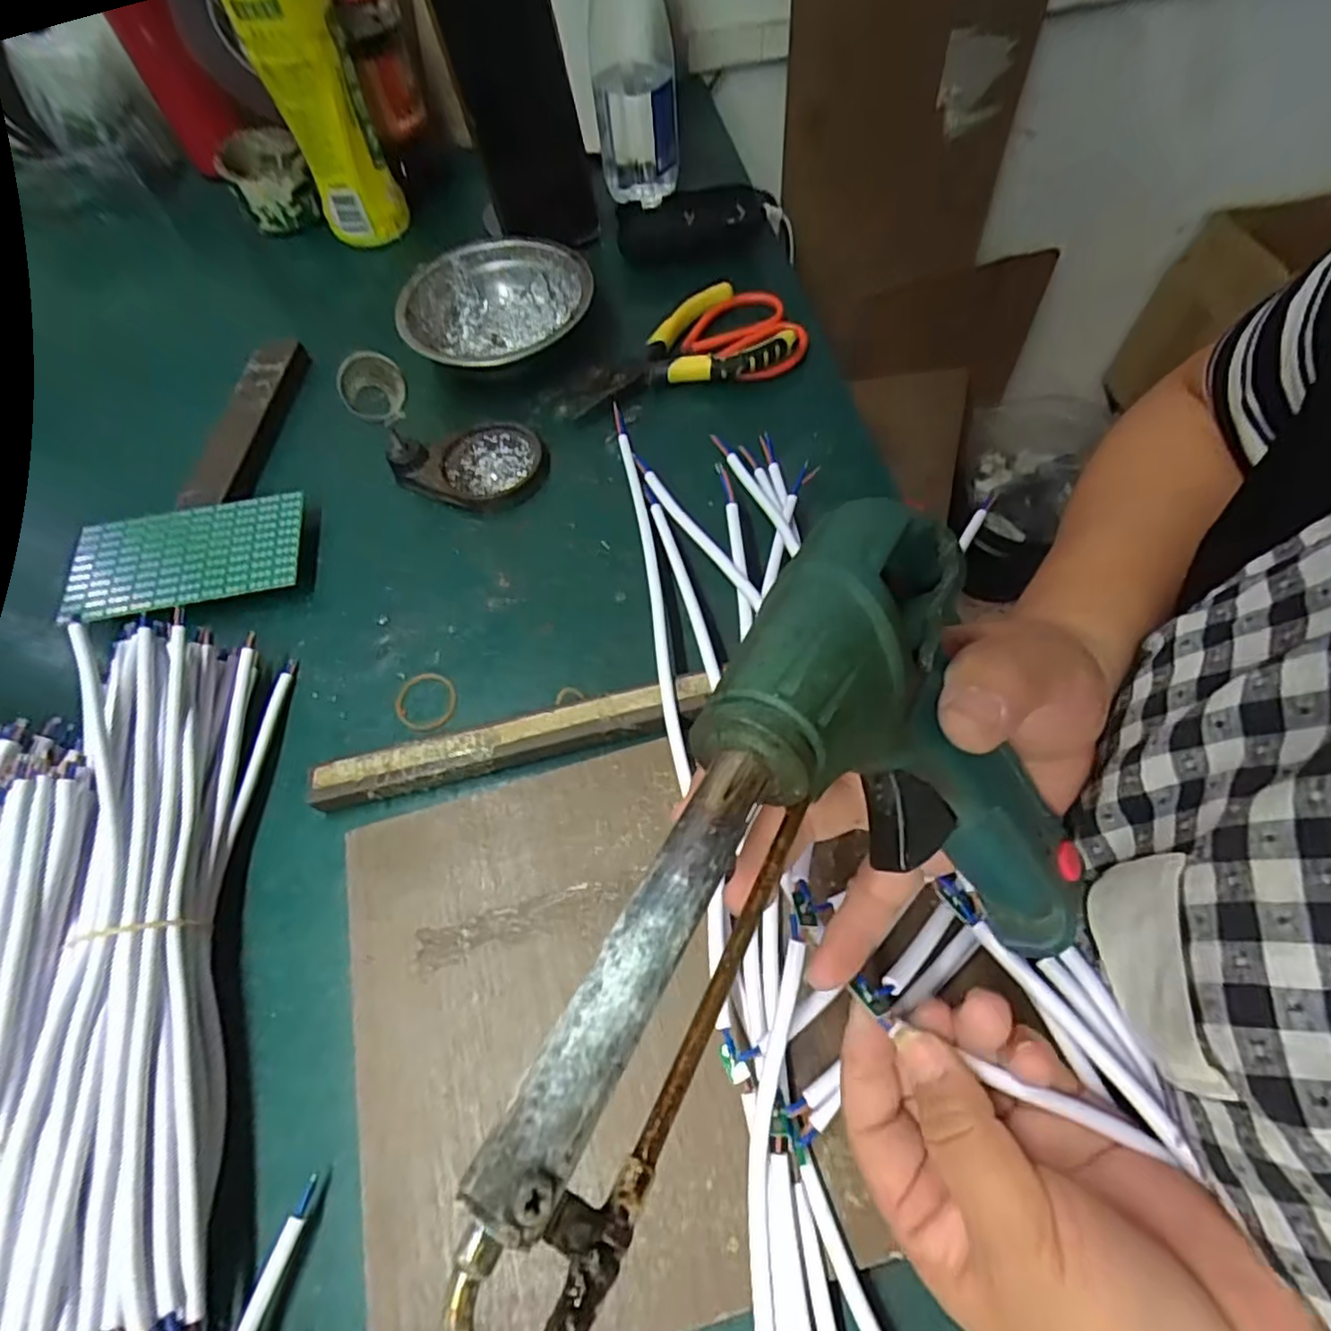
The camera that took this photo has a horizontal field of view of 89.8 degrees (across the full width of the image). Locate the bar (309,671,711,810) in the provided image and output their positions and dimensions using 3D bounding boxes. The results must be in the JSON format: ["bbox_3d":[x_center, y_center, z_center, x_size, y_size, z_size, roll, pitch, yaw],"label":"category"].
[{"bbox_3d":[-0.071,0.036,0.319,0.187,0.015,0.021,-13,61,-3],"label":"bar"}]

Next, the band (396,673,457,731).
[{"bbox_3d":[-0.123,0.018,0.343,0.032,0.004,0.031,-2,61,3],"label":"band"}]

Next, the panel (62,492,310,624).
[{"bbox_3d":[-0.274,-0.064,0.384,0.122,0.004,0.069,-13,63,-9],"label":"panel"}]

